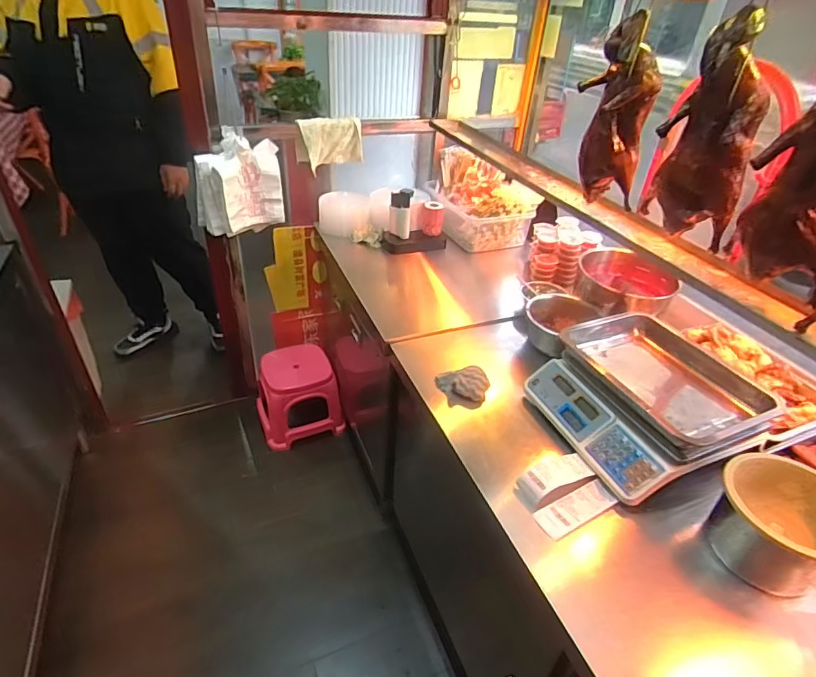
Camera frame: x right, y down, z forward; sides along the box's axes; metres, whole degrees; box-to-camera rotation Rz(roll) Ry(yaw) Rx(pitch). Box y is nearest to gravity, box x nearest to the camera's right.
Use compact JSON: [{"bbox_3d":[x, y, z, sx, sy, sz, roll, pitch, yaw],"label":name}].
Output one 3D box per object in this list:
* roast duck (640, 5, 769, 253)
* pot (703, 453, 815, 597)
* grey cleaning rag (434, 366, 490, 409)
[{"bbox_3d":[0.523,-0.339,0.843,0.164,0.334,0.173,23,40,22],"label":"roast duck"},{"bbox_3d":[0.584,0.292,0.767,0.185,0.131,0.172,4,36,-3],"label":"pot"},{"bbox_3d":[0.120,0.103,1.085,0.120,0.039,0.100,10,36,6],"label":"grey cleaning rag"}]

